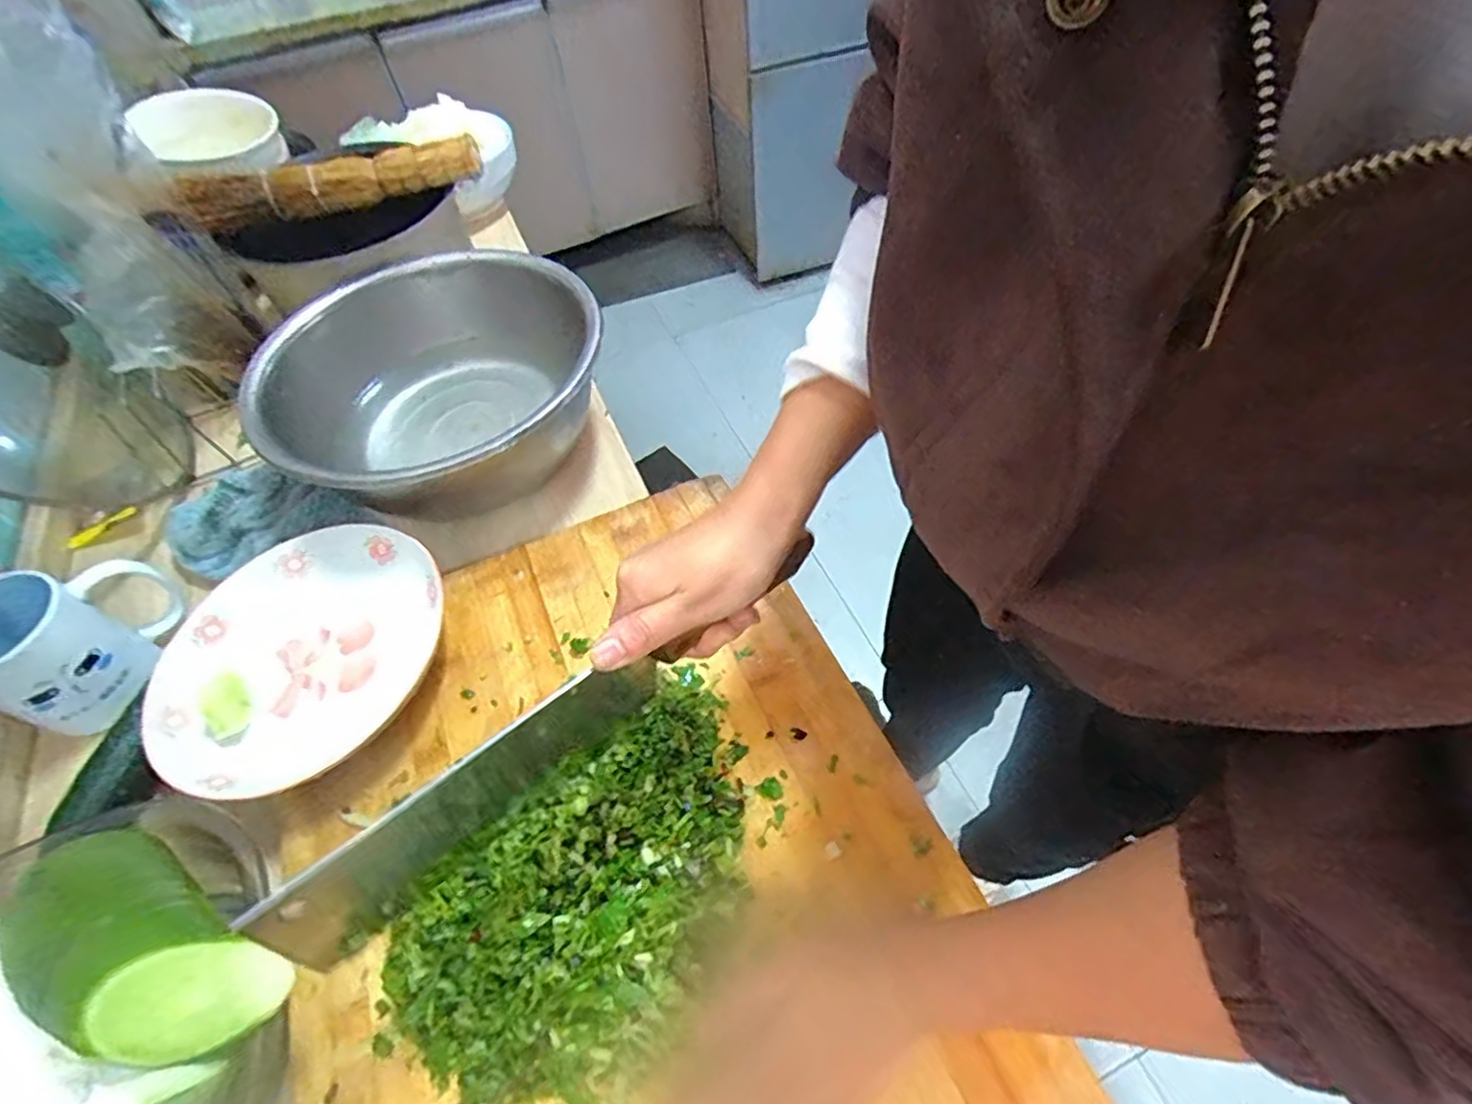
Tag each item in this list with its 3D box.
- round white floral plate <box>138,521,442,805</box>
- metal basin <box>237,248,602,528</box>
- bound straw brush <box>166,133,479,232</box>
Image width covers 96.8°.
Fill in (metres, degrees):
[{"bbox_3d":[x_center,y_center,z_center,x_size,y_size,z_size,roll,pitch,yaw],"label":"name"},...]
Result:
[{"bbox_3d":[-0.306,0.065,0.452,0.176,0.029,0.192,-2,55,3],"label":"round white floral plate"},{"bbox_3d":[-0.249,-0.145,0.555,0.265,0.082,0.264,-2,55,3],"label":"metal basin"},{"bbox_3d":[-0.378,-0.348,0.616,0.267,0.038,0.040,-17,56,-7],"label":"bound straw brush"}]

